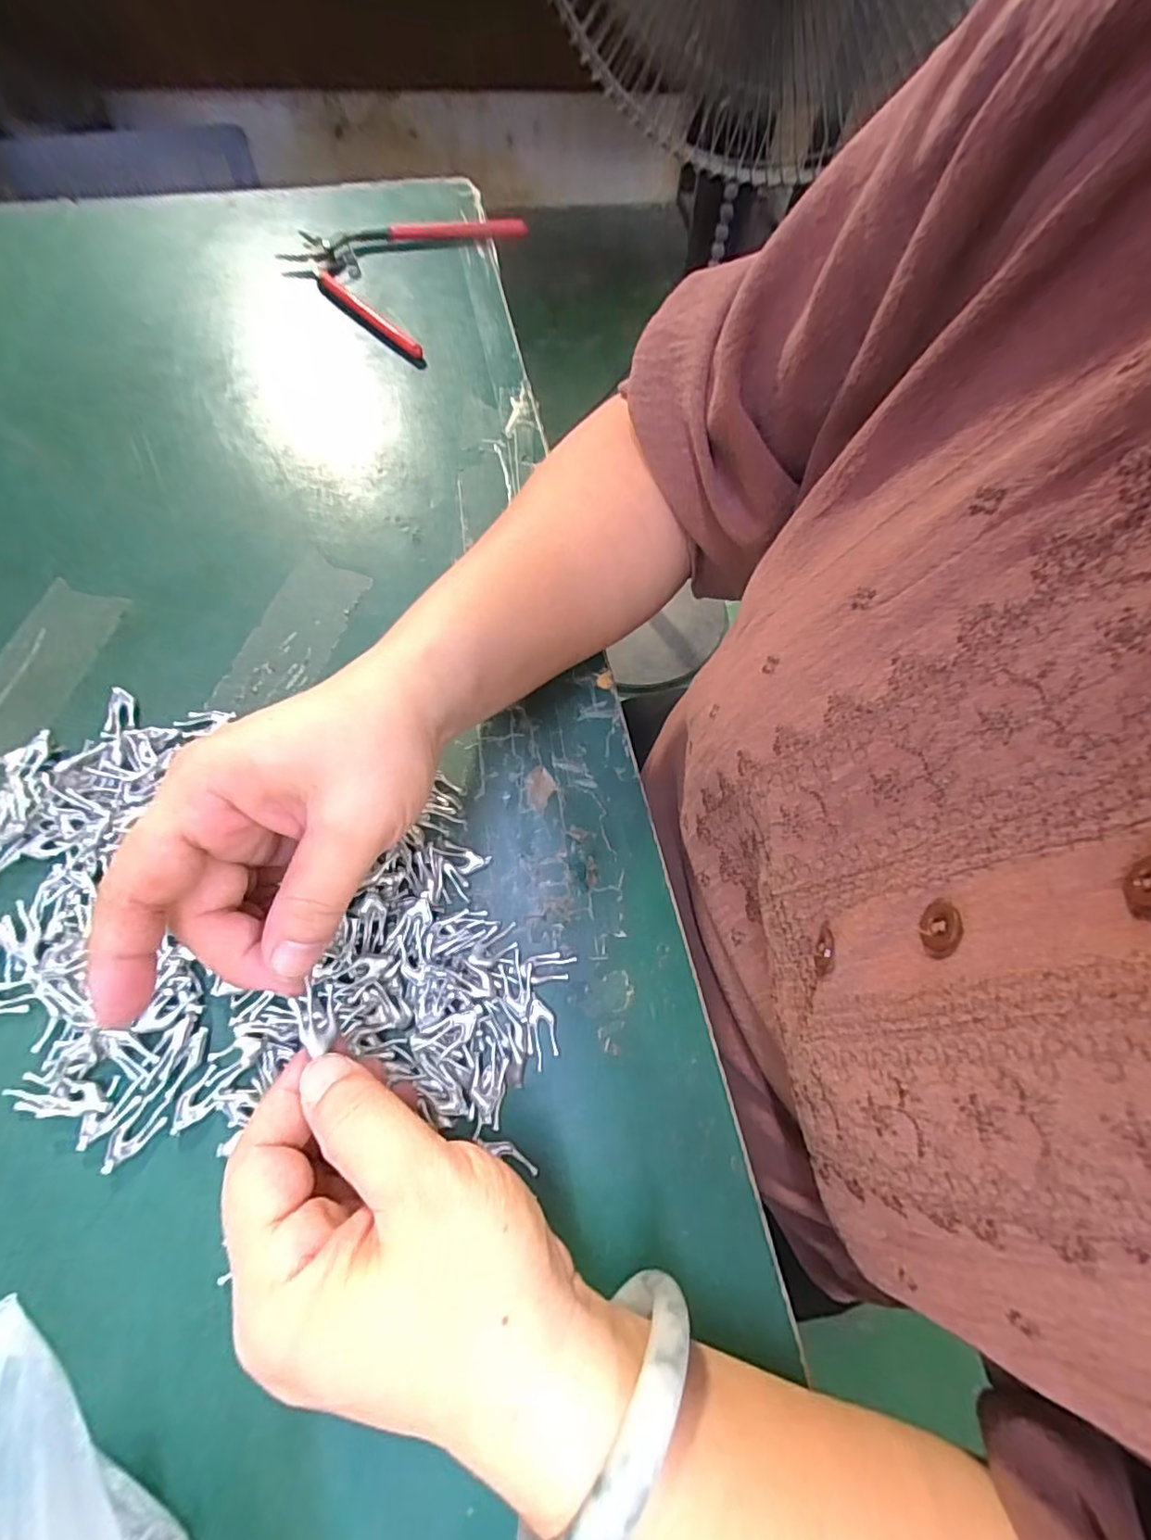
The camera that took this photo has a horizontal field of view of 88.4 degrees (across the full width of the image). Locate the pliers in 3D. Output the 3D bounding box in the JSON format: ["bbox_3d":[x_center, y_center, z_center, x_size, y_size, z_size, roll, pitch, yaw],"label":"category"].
[{"bbox_3d":[-0.130,-0.360,0.415,0.135,0.013,0.161,23,69,6],"label":"pliers"}]

